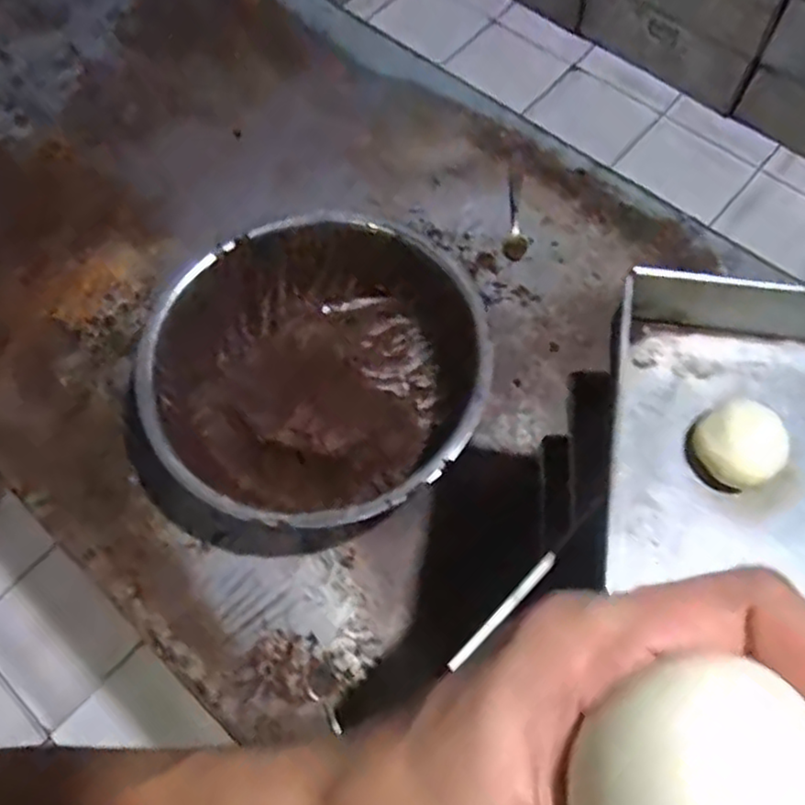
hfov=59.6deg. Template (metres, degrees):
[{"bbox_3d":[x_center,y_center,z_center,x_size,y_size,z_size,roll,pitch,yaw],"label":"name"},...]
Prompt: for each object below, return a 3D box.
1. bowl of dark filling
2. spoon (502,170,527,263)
[{"bbox_3d":[-0.085,-0.029,0.768,0.335,0.166,0.346,-1,67,2],"label":"bowl of dark filling"},{"bbox_3d":[0.147,-0.248,0.922,0.029,0.020,0.152,3,67,4],"label":"spoon"}]

